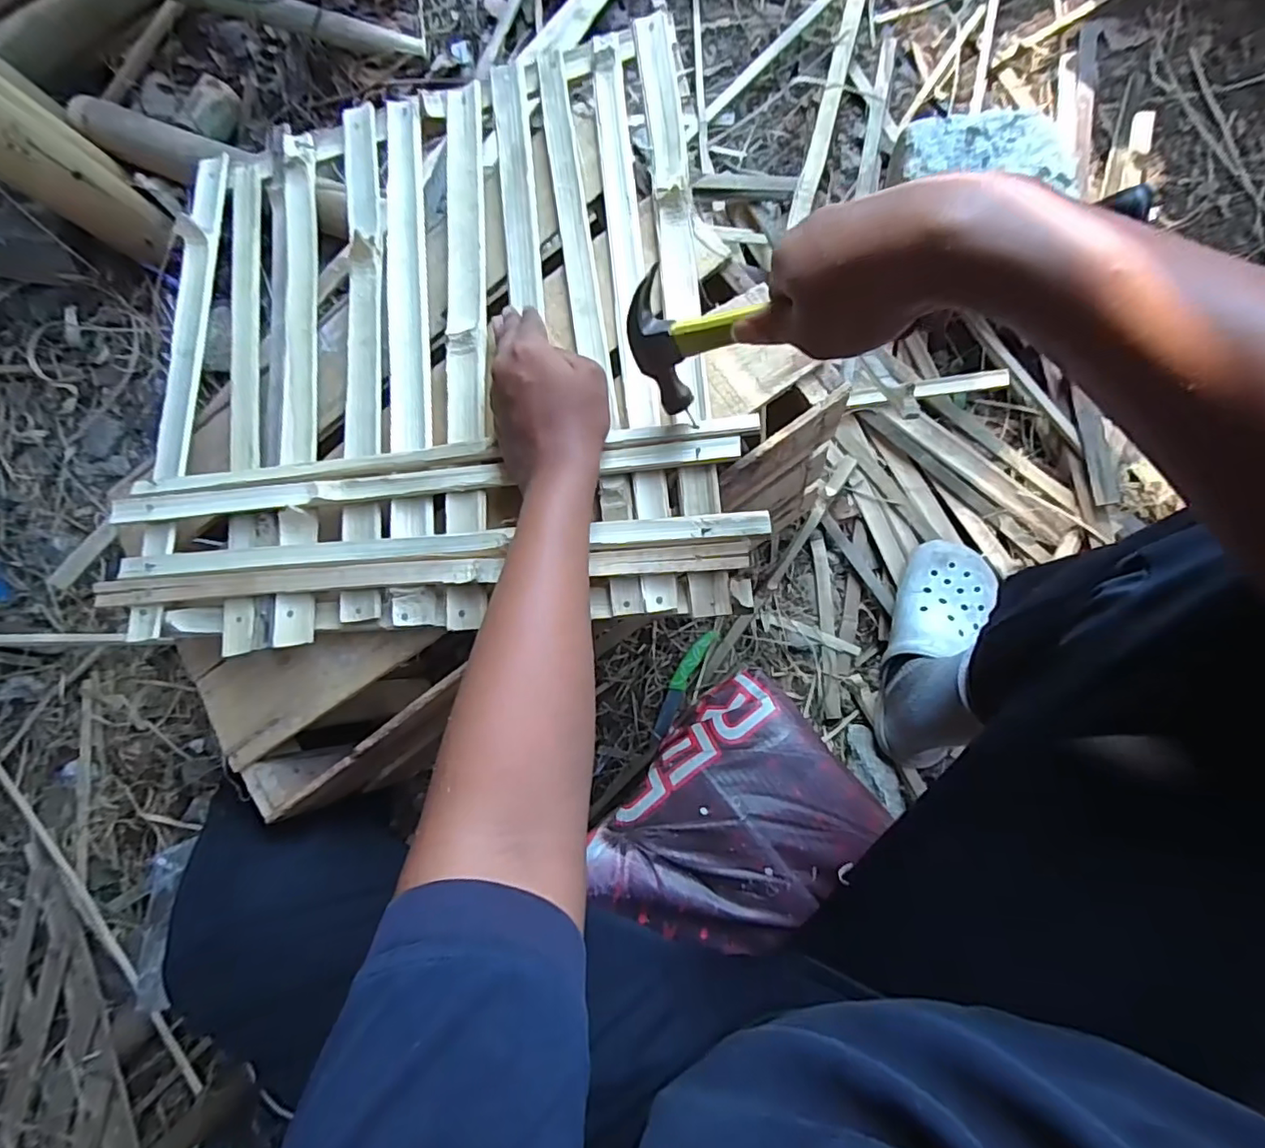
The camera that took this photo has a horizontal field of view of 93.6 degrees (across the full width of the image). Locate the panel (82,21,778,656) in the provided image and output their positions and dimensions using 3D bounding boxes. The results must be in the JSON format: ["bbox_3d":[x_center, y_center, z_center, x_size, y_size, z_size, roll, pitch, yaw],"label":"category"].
[{"bbox_3d":[-0.178,-0.196,0.501,0.506,0.049,0.487,-6,78,8],"label":"panel"}]

